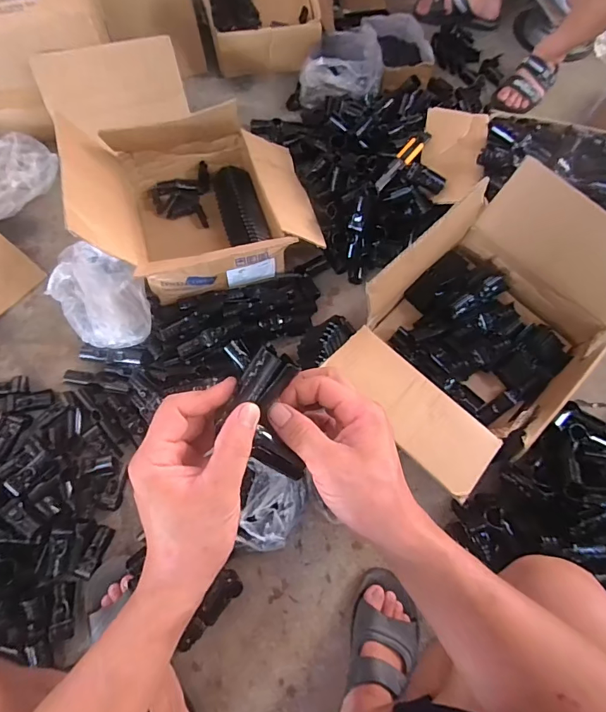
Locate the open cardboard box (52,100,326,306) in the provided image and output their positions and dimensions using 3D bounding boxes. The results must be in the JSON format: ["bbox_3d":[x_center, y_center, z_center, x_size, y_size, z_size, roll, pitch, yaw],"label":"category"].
[{"bbox_3d":[-0.216,-0.318,0.874,0.462,0.236,0.374,-11,68,-6],"label":"open cardboard box"}]

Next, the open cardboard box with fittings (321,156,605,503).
[{"bbox_3d":[0.308,-0.041,0.731,0.329,0.244,0.476,41,72,14],"label":"open cardboard box with fittings"}]

